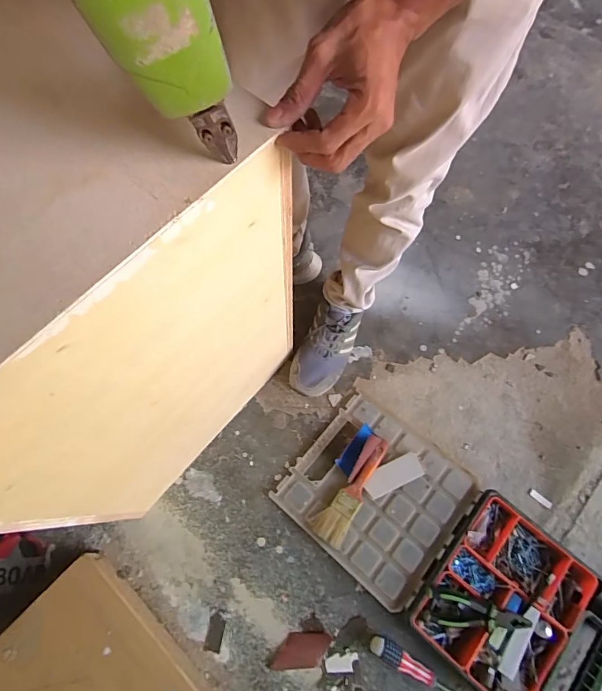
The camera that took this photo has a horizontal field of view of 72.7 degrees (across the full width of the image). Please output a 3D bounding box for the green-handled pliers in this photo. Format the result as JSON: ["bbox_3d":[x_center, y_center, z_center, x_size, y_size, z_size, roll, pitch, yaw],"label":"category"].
[{"bbox_3d":[0.290,0.441,0.674,0.162,0.032,0.052,8,69,3],"label":"green-handled pliers"}]

